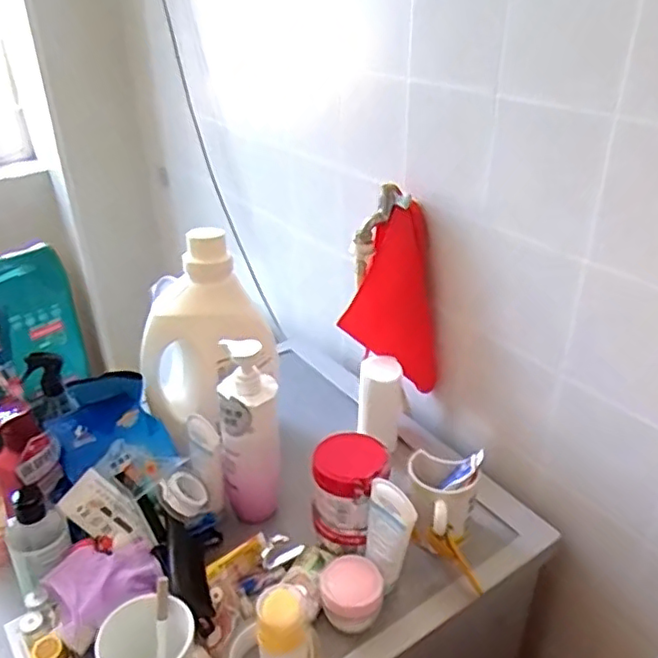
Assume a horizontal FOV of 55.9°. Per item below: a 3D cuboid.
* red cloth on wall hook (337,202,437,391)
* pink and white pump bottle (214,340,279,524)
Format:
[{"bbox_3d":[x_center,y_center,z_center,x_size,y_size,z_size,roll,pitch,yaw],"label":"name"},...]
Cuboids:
[{"bbox_3d":[0.090,-0.034,0.892,0.139,0.262,0.050,5,31,9],"label":"red cloth on wall hook"},{"bbox_3d":[-0.092,0.125,0.730,0.070,0.228,0.057,3,31,7],"label":"pink and white pump bottle"}]

